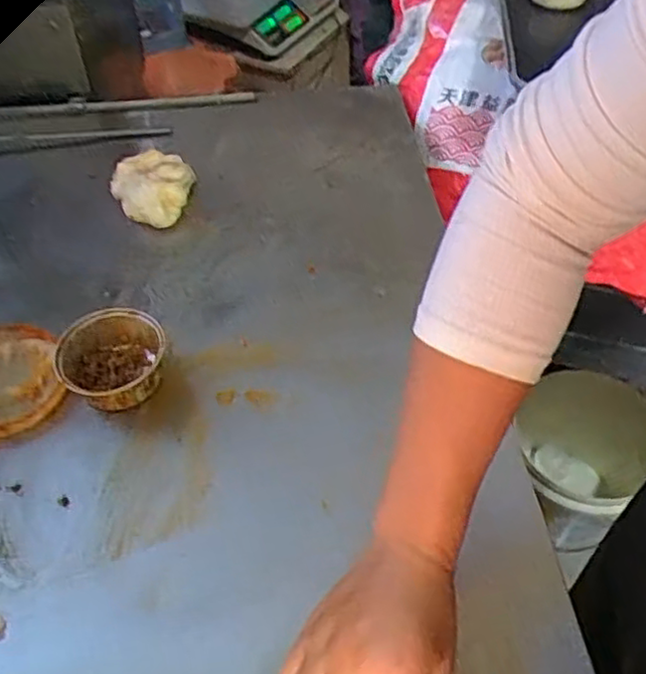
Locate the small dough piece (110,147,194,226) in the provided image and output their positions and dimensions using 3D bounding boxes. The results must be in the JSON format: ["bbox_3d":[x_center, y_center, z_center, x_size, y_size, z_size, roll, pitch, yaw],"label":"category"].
[{"bbox_3d":[-0.169,-0.147,0.709,0.082,0.051,0.072,-10,46,-10],"label":"small dough piece"}]

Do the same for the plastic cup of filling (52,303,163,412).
[{"bbox_3d":[-0.162,0.023,0.555,0.081,0.055,0.074,-20,51,-16],"label":"plastic cup of filling"}]

